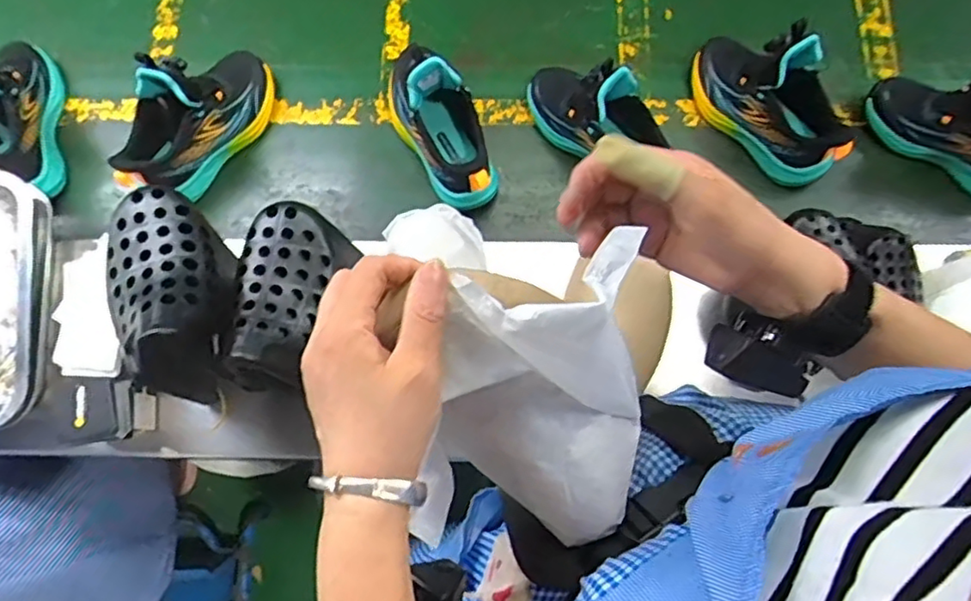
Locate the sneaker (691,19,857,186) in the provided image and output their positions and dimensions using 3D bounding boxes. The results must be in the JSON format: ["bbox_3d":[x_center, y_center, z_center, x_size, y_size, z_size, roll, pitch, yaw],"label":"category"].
[{"bbox_3d":[0.313,-0.225,0.687,0.198,0.144,0.091,39,78,7],"label":"sneaker"}]

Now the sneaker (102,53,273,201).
[{"bbox_3d":[-0.324,-0.207,0.697,0.080,0.131,0.200,30,77,5],"label":"sneaker"}]

